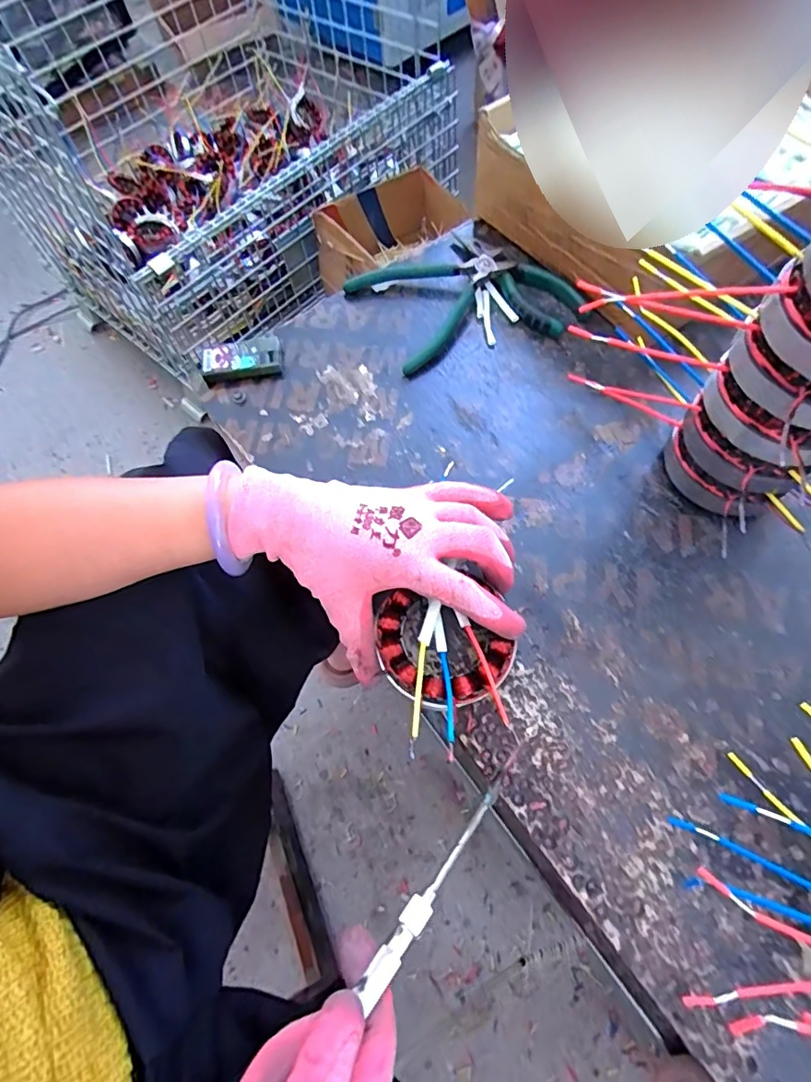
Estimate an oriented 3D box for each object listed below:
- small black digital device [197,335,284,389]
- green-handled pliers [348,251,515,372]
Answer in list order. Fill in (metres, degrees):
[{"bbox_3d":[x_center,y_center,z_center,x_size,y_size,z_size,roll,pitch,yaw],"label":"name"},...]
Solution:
[{"bbox_3d":[-0.144,-0.158,0.457,0.070,0.017,0.034,-11,64,-3],"label":"small black digital device"},{"bbox_3d":[0.031,-0.230,0.474,0.140,0.025,0.120,-29,67,-11],"label":"green-handled pliers"}]

